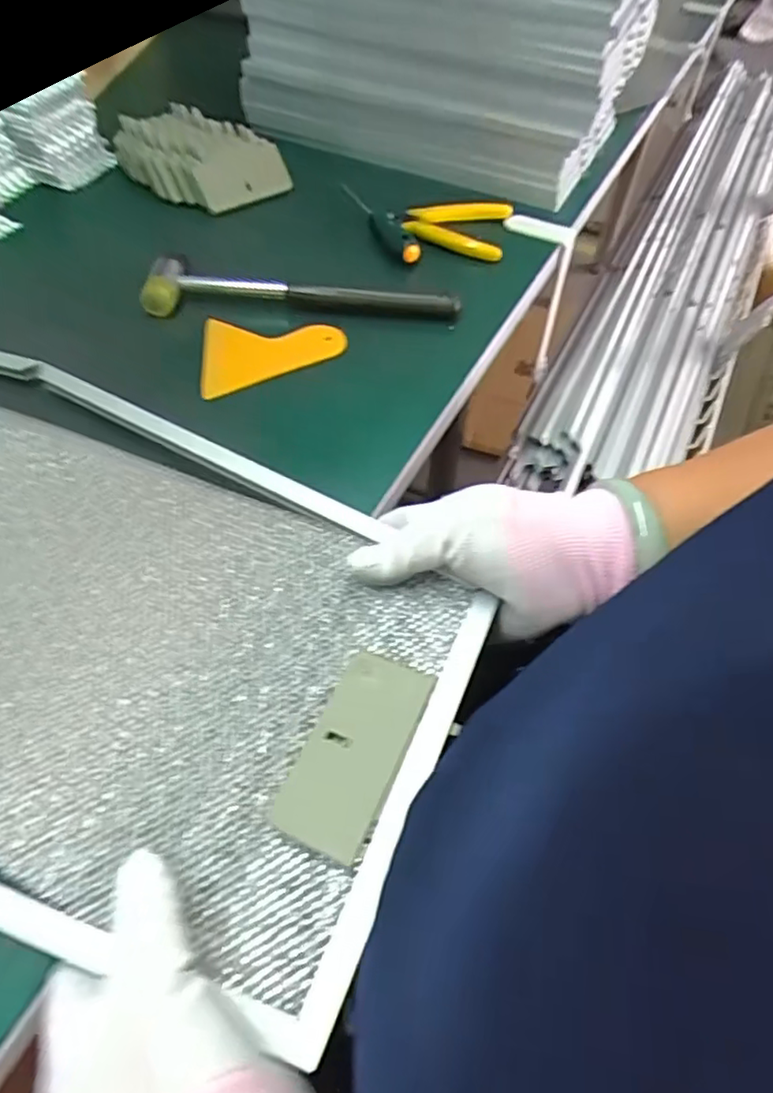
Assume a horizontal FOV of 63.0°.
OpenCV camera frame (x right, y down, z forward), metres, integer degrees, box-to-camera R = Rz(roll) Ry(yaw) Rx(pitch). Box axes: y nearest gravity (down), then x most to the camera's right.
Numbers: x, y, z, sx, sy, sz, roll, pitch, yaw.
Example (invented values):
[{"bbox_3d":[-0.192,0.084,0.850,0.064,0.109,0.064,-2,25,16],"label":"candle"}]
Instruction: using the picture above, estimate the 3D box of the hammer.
[{"bbox_3d":[-0.063,-0.199,0.484,0.233,0.027,0.051,-2,55,-4],"label":"hammer"}]

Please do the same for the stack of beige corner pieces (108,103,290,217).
[{"bbox_3d":[-0.177,-0.368,0.590,0.157,0.048,0.093,31,59,18],"label":"stack of beige corner pieces"}]

